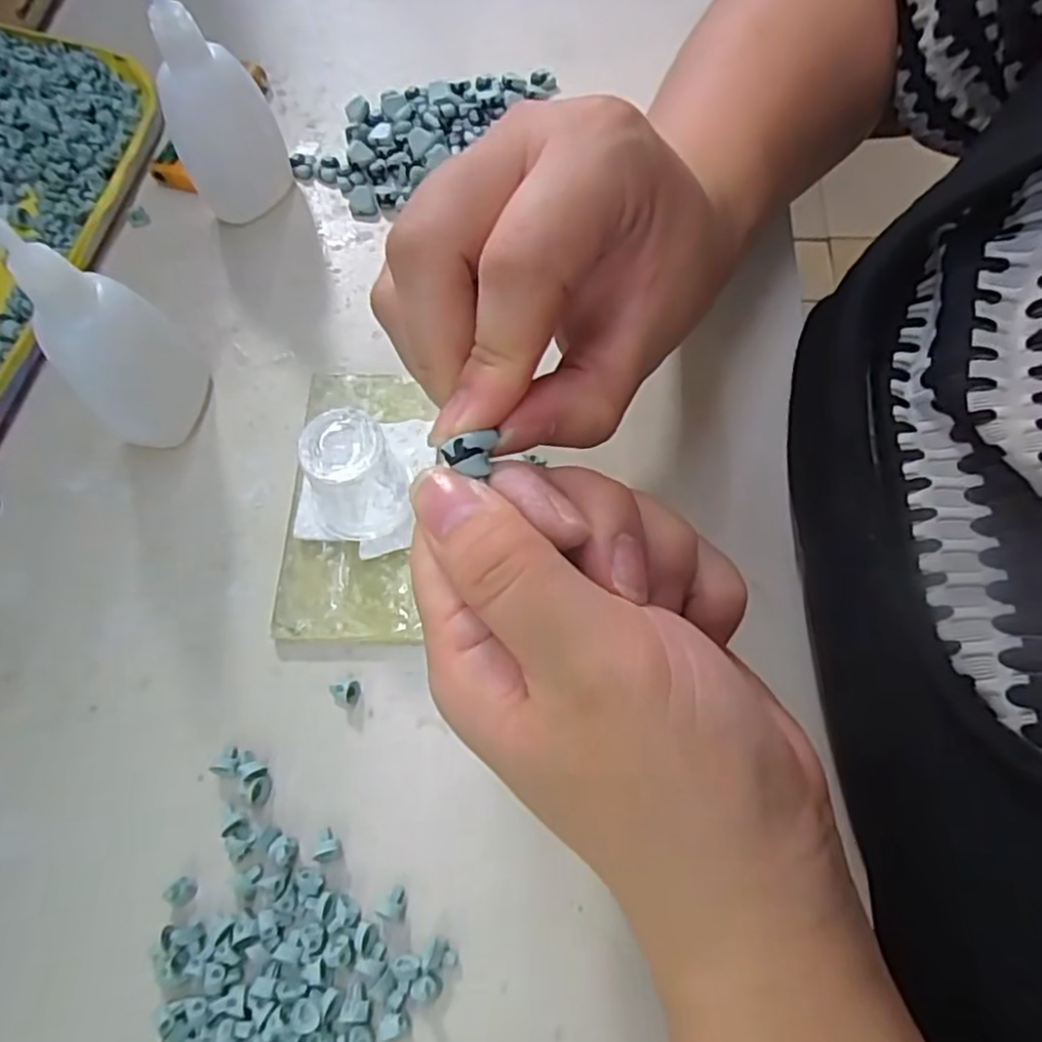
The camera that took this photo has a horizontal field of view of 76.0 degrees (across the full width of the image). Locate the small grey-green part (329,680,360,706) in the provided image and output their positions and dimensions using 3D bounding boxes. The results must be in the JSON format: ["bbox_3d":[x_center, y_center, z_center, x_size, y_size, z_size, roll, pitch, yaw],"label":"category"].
[{"bbox_3d":[-0.058,0.057,0.221,0.009,0.007,0.008,-5,68,-1],"label":"small grey-green part"}]

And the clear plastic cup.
[{"bbox_3d":[-0.058,-0.012,0.228,0.032,0.044,0.030,0,68,1],"label":"clear plastic cup"}]

